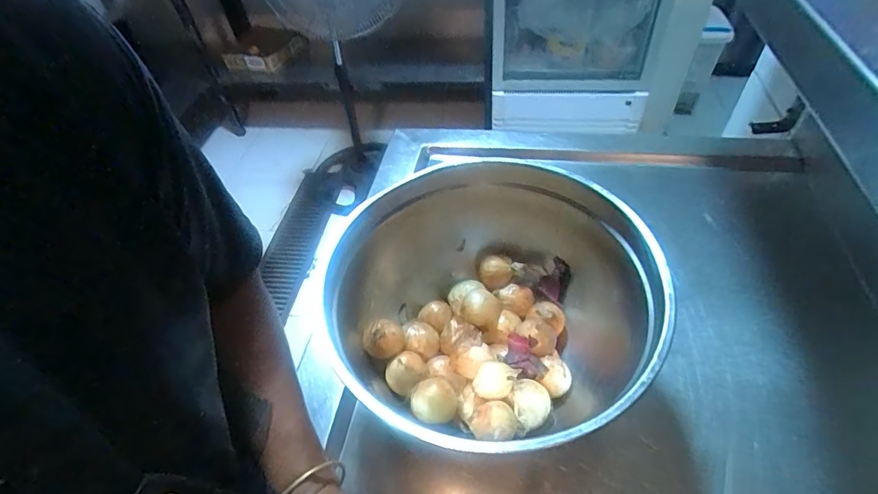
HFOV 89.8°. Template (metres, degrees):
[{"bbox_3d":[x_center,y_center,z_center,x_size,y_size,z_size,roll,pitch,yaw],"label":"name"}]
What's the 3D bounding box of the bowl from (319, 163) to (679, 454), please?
[{"bbox_3d":[0.051,0.063,0.477,0.316,0.163,0.325,-3,49,3],"label":"bowl"}]

